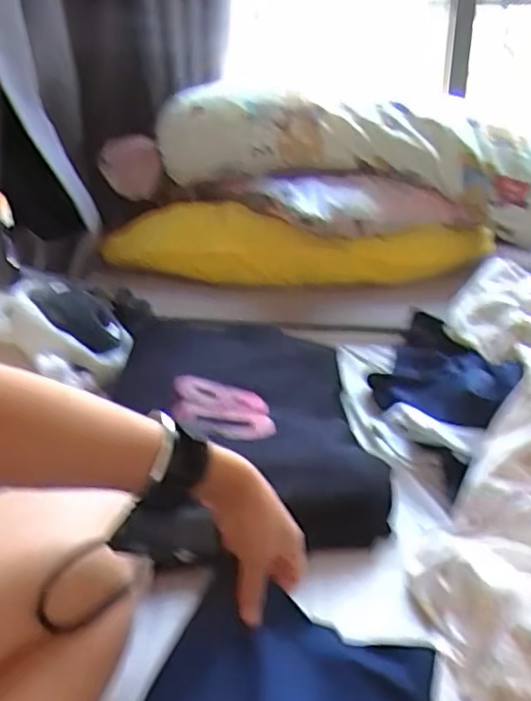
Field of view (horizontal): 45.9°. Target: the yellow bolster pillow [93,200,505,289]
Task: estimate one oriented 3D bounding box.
[{"bbox_3d":[0.044,-0.173,1.056,0.662,0.124,0.105,1,28,5],"label":"yellow bolster pillow"}]

